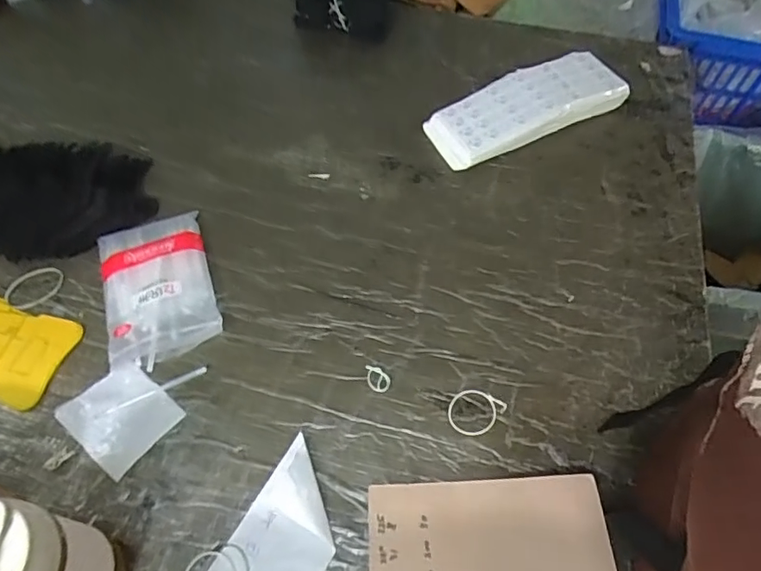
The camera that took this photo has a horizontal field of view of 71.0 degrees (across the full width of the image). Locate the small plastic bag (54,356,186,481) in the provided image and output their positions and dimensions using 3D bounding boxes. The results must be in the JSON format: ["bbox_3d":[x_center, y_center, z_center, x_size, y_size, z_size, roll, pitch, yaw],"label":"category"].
[{"bbox_3d":[-0.253,0.124,0.518,0.095,0.009,0.081,35,64,20],"label":"small plastic bag"}]

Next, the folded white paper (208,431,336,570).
[{"bbox_3d":[-0.082,0.213,0.452,0.083,0.032,0.141,27,61,16],"label":"folded white paper"}]

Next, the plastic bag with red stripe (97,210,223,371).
[{"bbox_3d":[-0.246,0.000,0.588,0.114,0.027,0.168,-17,59,-10],"label":"plastic bag with red stripe"}]

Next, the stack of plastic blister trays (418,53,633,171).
[{"bbox_3d":[0.200,-0.243,0.720,0.273,0.053,0.094,-24,61,-15],"label":"stack of plastic blister trays"}]

